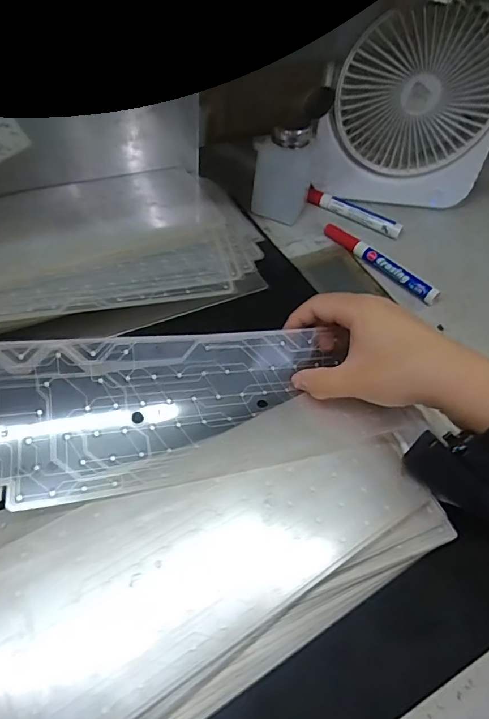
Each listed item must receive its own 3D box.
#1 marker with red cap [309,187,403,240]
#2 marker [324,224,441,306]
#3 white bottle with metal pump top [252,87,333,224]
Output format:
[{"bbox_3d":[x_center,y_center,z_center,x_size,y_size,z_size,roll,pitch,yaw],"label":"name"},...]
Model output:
[{"bbox_3d":[0.122,-0.165,0.506,0.112,0.016,0.013,28,55,16],"label":"marker with red cap"},{"bbox_3d":[0.136,-0.100,0.462,0.011,0.016,0.139,-34,62,-27],"label":"marker"},{"bbox_3d":[0.047,-0.213,0.474,0.055,0.121,0.068,20,53,10],"label":"white bottle with metal pump top"}]

